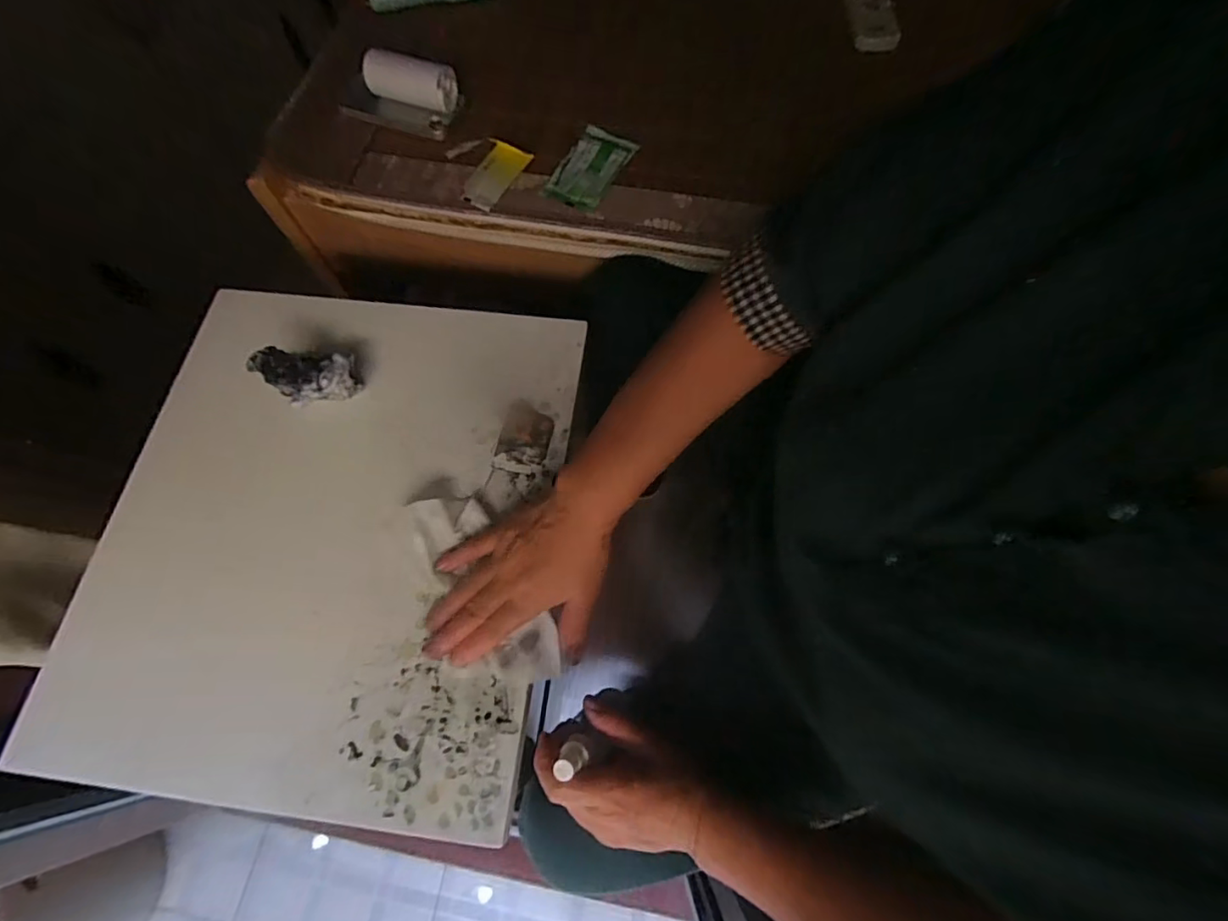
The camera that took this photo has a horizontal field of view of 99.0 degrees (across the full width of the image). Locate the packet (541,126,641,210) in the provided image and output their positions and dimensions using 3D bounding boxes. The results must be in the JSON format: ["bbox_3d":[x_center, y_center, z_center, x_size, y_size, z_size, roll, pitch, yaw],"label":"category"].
[{"bbox_3d":[-0.025,-0.325,0.582,0.062,0.009,0.111,26,72,10],"label":"packet"}]

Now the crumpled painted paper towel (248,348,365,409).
[{"bbox_3d":[-0.273,-0.082,0.467,0.075,0.047,0.054,-15,70,-5],"label":"crumpled painted paper towel"}]

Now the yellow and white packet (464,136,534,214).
[{"bbox_3d":[-0.128,-0.309,0.569,0.046,0.008,0.079,27,86,-3],"label":"yellow and white packet"}]

